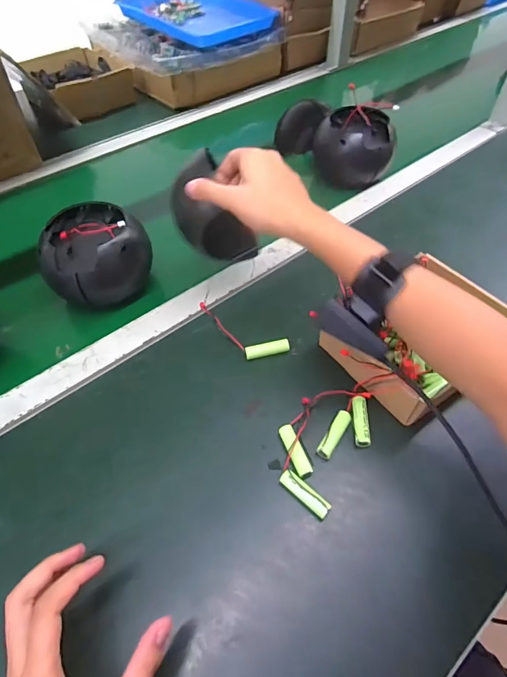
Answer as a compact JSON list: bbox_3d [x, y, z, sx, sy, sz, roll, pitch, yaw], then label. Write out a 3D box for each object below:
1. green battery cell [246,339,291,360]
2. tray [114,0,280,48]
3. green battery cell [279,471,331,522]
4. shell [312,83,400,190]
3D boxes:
[{"bbox_3d":[0.016,0.012,0.449,0.050,0.010,0.012,-11,54,-7],"label":"green battery cell"},{"bbox_3d":[-0.137,-0.757,0.927,0.265,0.043,0.332,-32,59,-21],"label":"tray"},{"bbox_3d":[0.045,0.141,0.353,0.049,0.017,0.015,37,62,24],"label":"green battery cell"},{"bbox_3d":[0.165,-0.322,0.653,0.126,0.100,0.102,8,54,7],"label":"shell"}]

